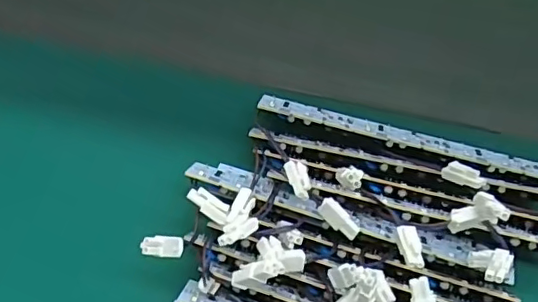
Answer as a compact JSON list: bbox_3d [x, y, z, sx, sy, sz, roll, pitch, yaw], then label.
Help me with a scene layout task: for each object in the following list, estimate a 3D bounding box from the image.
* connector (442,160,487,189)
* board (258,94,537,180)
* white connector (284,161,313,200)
[{"bbox_3d":[0.113,0.014,0.331,0.009,0.009,0.027,-44,41,-23],"label":"connector"},{"bbox_3d":[0.087,-0.009,0.369,0.188,0.006,0.018,15,42,5],"label":"board"},{"bbox_3d":[0.017,0.016,0.321,0.013,0.004,0.025,-9,50,-8],"label":"white connector"}]

